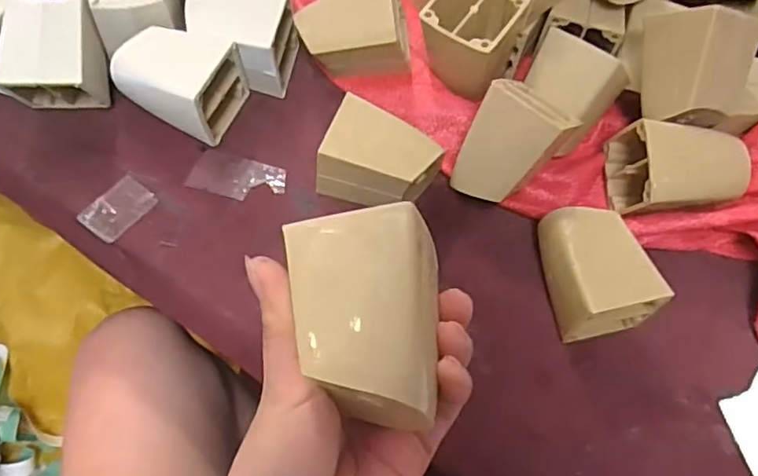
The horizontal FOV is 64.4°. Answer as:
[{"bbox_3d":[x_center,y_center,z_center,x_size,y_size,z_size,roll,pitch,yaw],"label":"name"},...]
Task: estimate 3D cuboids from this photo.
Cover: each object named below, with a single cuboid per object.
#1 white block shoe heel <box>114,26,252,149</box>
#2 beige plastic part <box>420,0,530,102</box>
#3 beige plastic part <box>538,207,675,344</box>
[{"bbox_3d":[-0.145,-0.111,0.433,0.077,0.056,0.064,22,66,7],"label":"white block shoe heel"},{"bbox_3d":[0.062,-0.140,0.430,0.059,0.065,0.059,32,67,11],"label":"beige plastic part"},{"bbox_3d":[0.135,0.018,0.385,0.058,0.048,0.079,-12,66,-9],"label":"beige plastic part"}]

